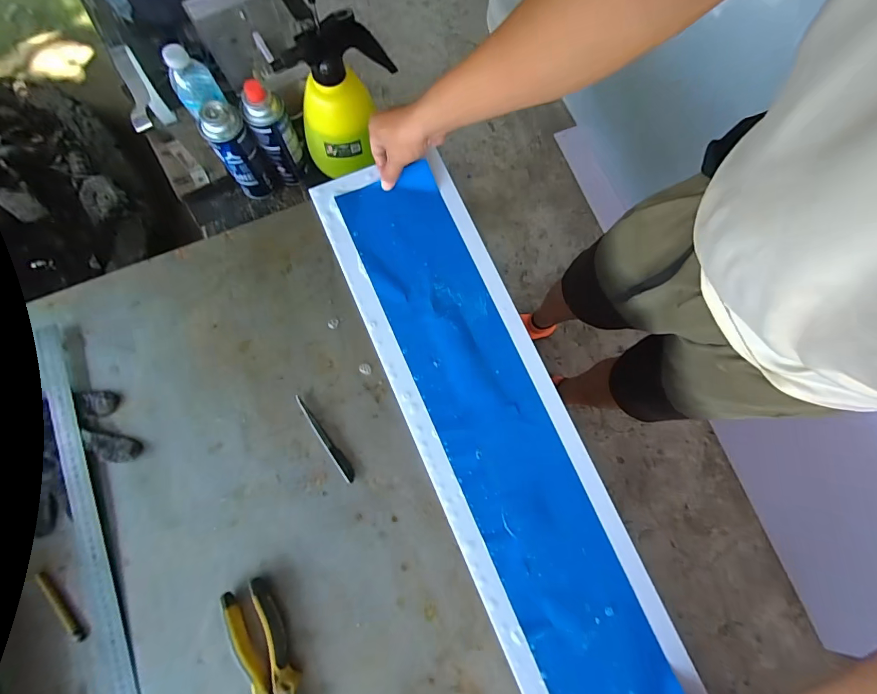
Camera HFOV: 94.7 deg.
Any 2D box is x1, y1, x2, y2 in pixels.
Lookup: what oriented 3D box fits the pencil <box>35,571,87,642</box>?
[{"bbox_3d":[-0.447,0.306,0.477,0.097,0.005,0.013,44,79,6],"label":"pencil"}]

